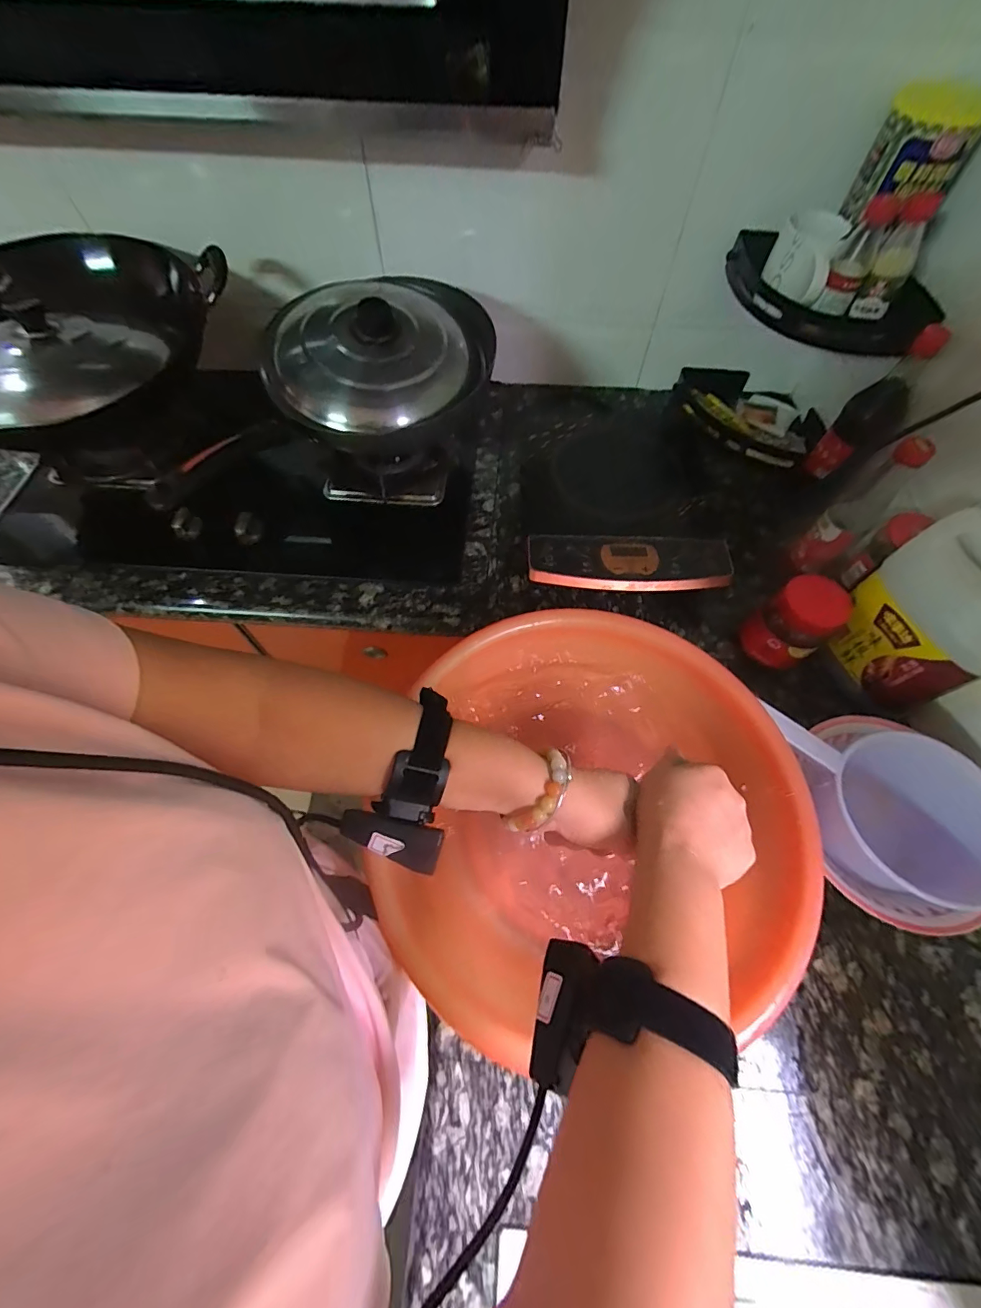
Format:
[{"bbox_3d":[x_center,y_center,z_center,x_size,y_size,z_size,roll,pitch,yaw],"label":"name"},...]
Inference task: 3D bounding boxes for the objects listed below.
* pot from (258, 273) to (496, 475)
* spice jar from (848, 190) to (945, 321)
[{"bbox_3d":[-0.161,-0.405,0.688,0.279,0.176,0.294,0,62,0],"label":"pot"},{"bbox_3d":[0.517,-0.504,0.590,0.051,0.122,0.047,17,37,9],"label":"spice jar"}]

